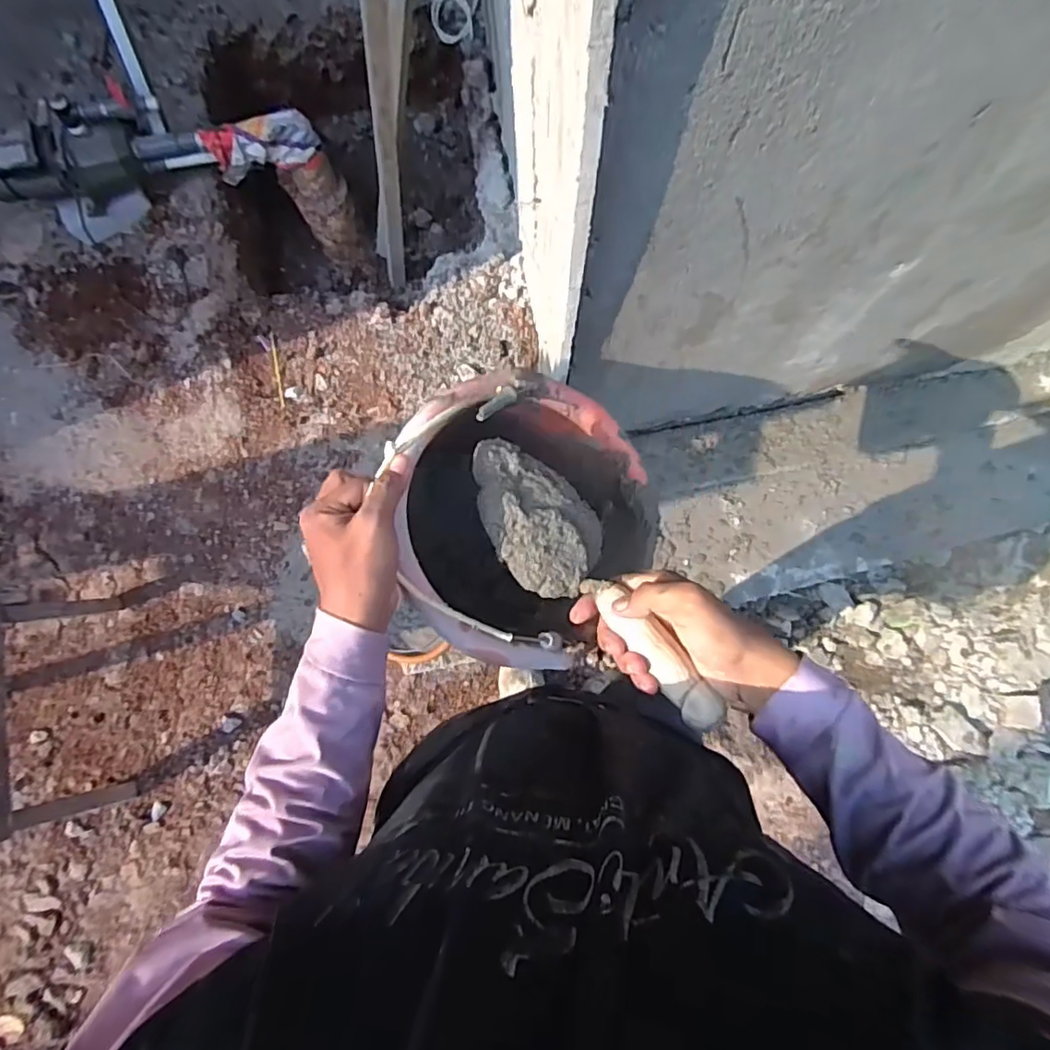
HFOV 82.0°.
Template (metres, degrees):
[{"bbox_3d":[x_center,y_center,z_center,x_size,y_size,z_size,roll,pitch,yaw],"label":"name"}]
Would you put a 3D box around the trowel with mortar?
[{"bbox_3d":[0.049,0.043,0.487,0.080,0.045,0.279,-40,70,-3],"label":"trowel with mortar"}]

